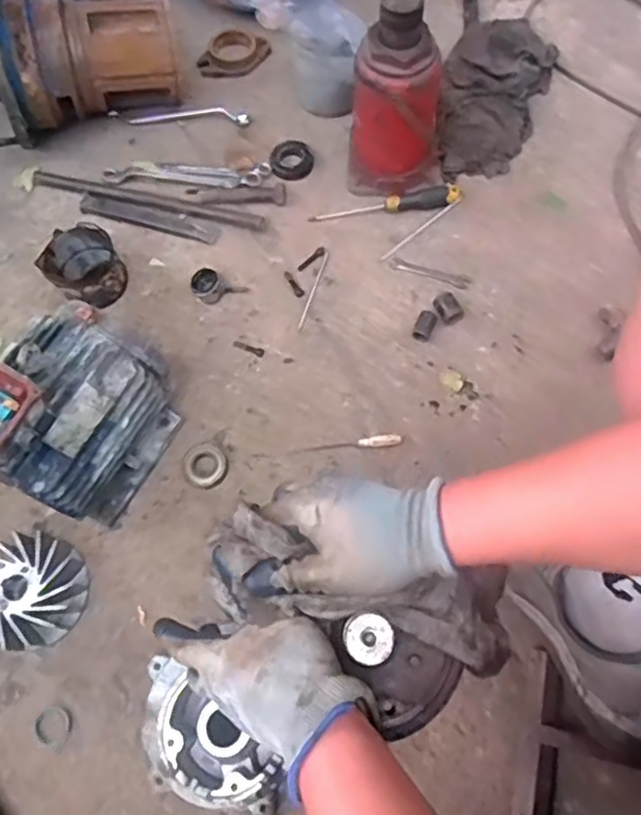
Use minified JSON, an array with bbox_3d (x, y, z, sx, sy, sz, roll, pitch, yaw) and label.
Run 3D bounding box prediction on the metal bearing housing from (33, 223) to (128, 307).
[{"bbox_3d":[-0.340,-0.202,0.954,0.101,0.073,0.101,-1,68,3],"label":"metal bearing housing"}]

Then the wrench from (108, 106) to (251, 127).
[{"bbox_3d":[-0.233,-0.484,1.089,0.234,0.025,0.028,4,66,4],"label":"wrench"}]

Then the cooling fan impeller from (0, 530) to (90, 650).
[{"bbox_3d":[-0.362,0.223,0.799,0.138,0.052,0.132,-1,68,3],"label":"cooling fan impeller"}]

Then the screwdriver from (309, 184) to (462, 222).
[{"bbox_3d":[0.101,-0.311,0.998,0.227,0.026,0.025,-7,68,1],"label":"screwdriver"}]

